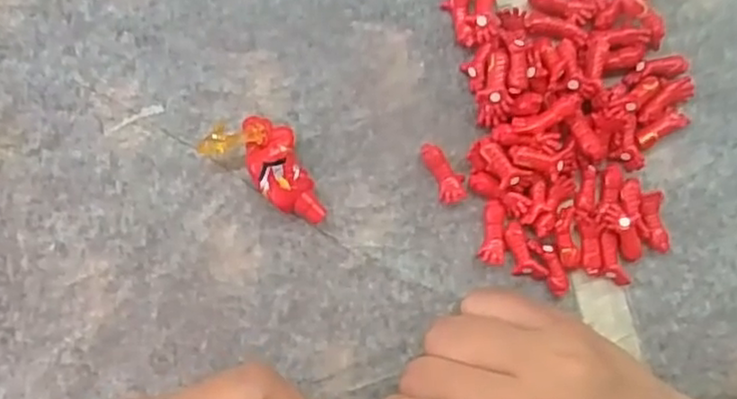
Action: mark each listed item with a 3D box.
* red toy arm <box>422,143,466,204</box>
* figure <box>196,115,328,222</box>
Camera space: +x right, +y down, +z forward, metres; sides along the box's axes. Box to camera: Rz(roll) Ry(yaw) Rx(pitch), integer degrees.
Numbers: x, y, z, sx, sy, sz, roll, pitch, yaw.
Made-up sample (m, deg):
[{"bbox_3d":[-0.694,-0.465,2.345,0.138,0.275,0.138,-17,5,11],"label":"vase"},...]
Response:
[{"bbox_3d":[0.027,-0.010,0.254,0.010,0.006,0.023,-23,93,-2],"label":"red toy arm"},{"bbox_3d":[-0.032,-0.013,0.247,0.047,0.015,0.023,36,90,-4],"label":"figure"}]

